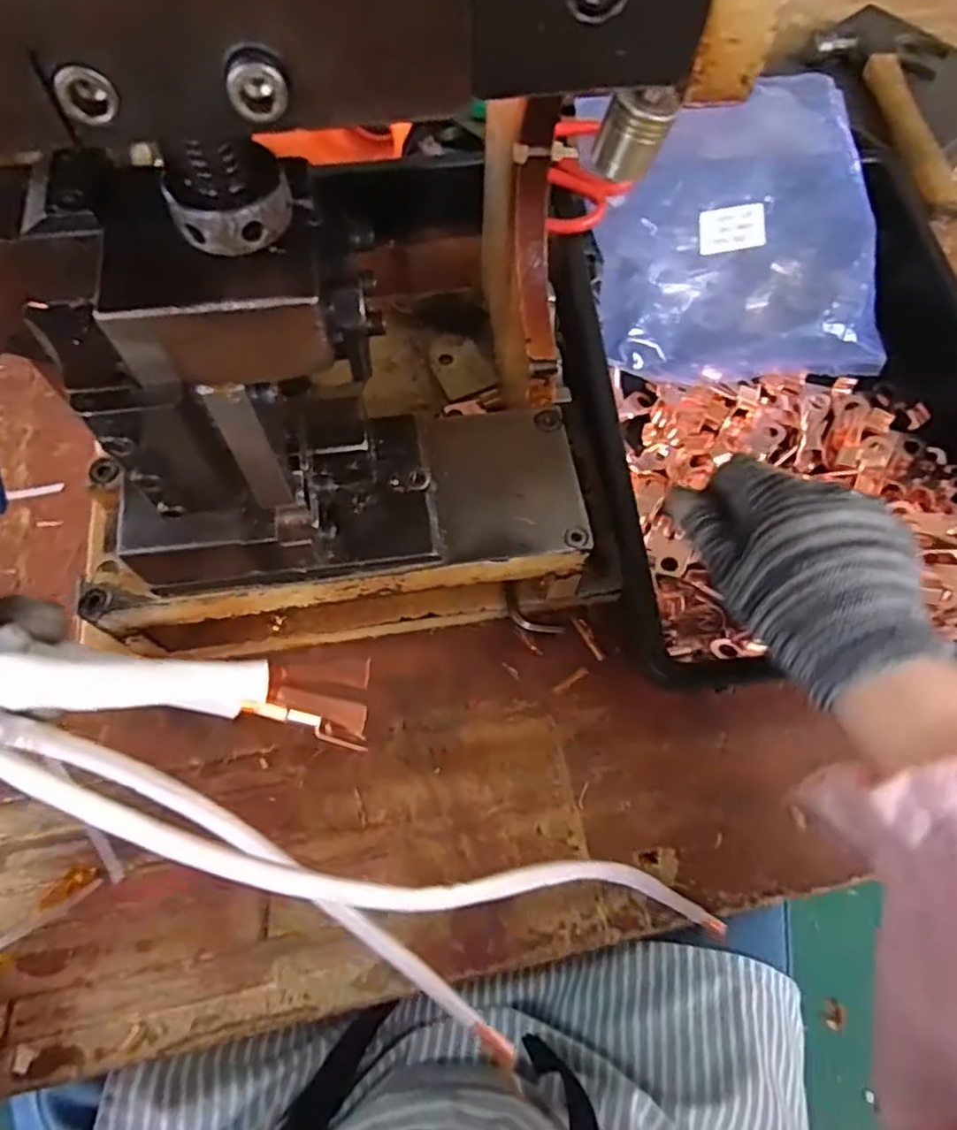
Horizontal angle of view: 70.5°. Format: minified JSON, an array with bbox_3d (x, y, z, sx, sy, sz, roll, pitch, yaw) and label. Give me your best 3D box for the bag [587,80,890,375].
[{"bbox_3d":[0.178,-0.236,0.475,0.179,0.088,0.214,1,67,-1],"label":"bag"}]

